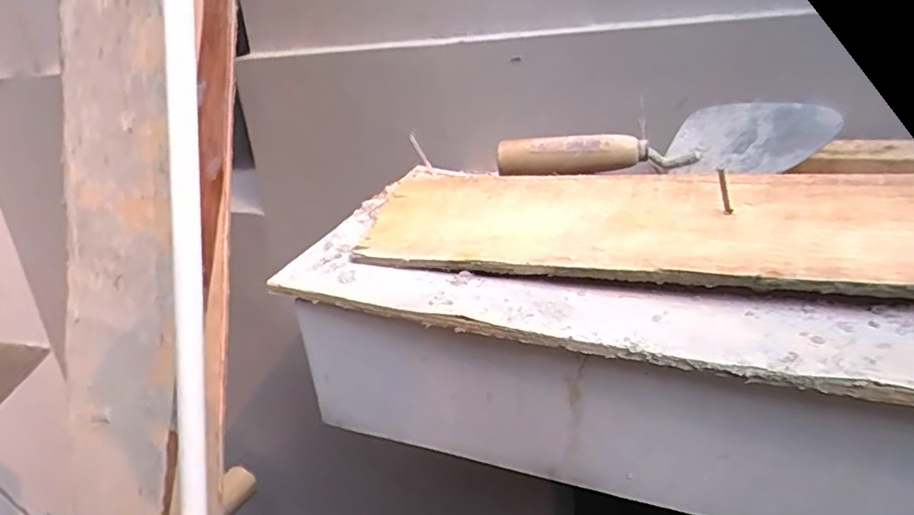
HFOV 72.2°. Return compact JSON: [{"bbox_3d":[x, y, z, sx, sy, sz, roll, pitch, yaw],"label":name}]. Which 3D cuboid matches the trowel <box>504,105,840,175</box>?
[{"bbox_3d":[0.170,-0.096,0.549,0.267,0.065,0.054,2,22,18],"label":"trowel"}]

